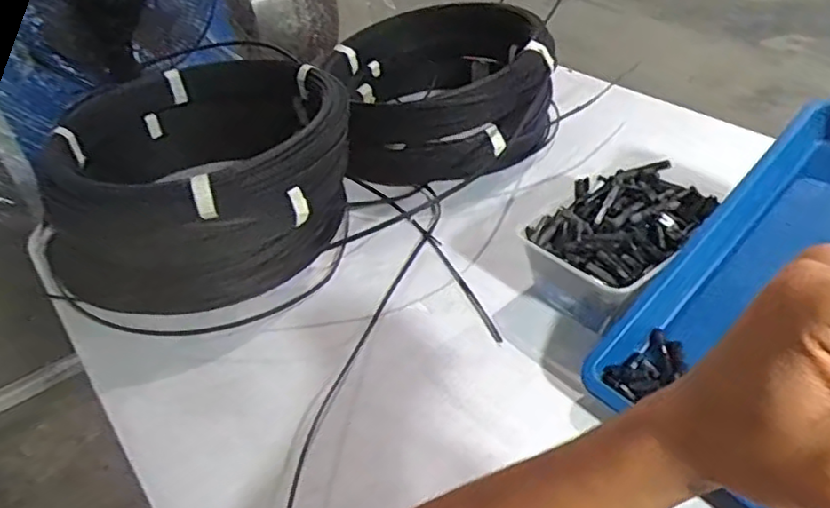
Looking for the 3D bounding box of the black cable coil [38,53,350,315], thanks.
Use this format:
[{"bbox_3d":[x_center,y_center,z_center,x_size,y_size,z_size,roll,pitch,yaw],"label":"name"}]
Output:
[{"bbox_3d":[-0.203,-0.076,0.665,0.283,0.155,0.274,-4,38,3],"label":"black cable coil"}]

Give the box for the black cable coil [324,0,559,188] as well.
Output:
[{"bbox_3d":[0.034,-0.205,0.819,0.262,0.133,0.290,-7,38,0],"label":"black cable coil"}]

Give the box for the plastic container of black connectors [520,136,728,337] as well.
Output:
[{"bbox_3d":[0.187,-0.008,0.577,0.173,0.078,0.116,-32,45,-29],"label":"plastic container of black connectors"}]

